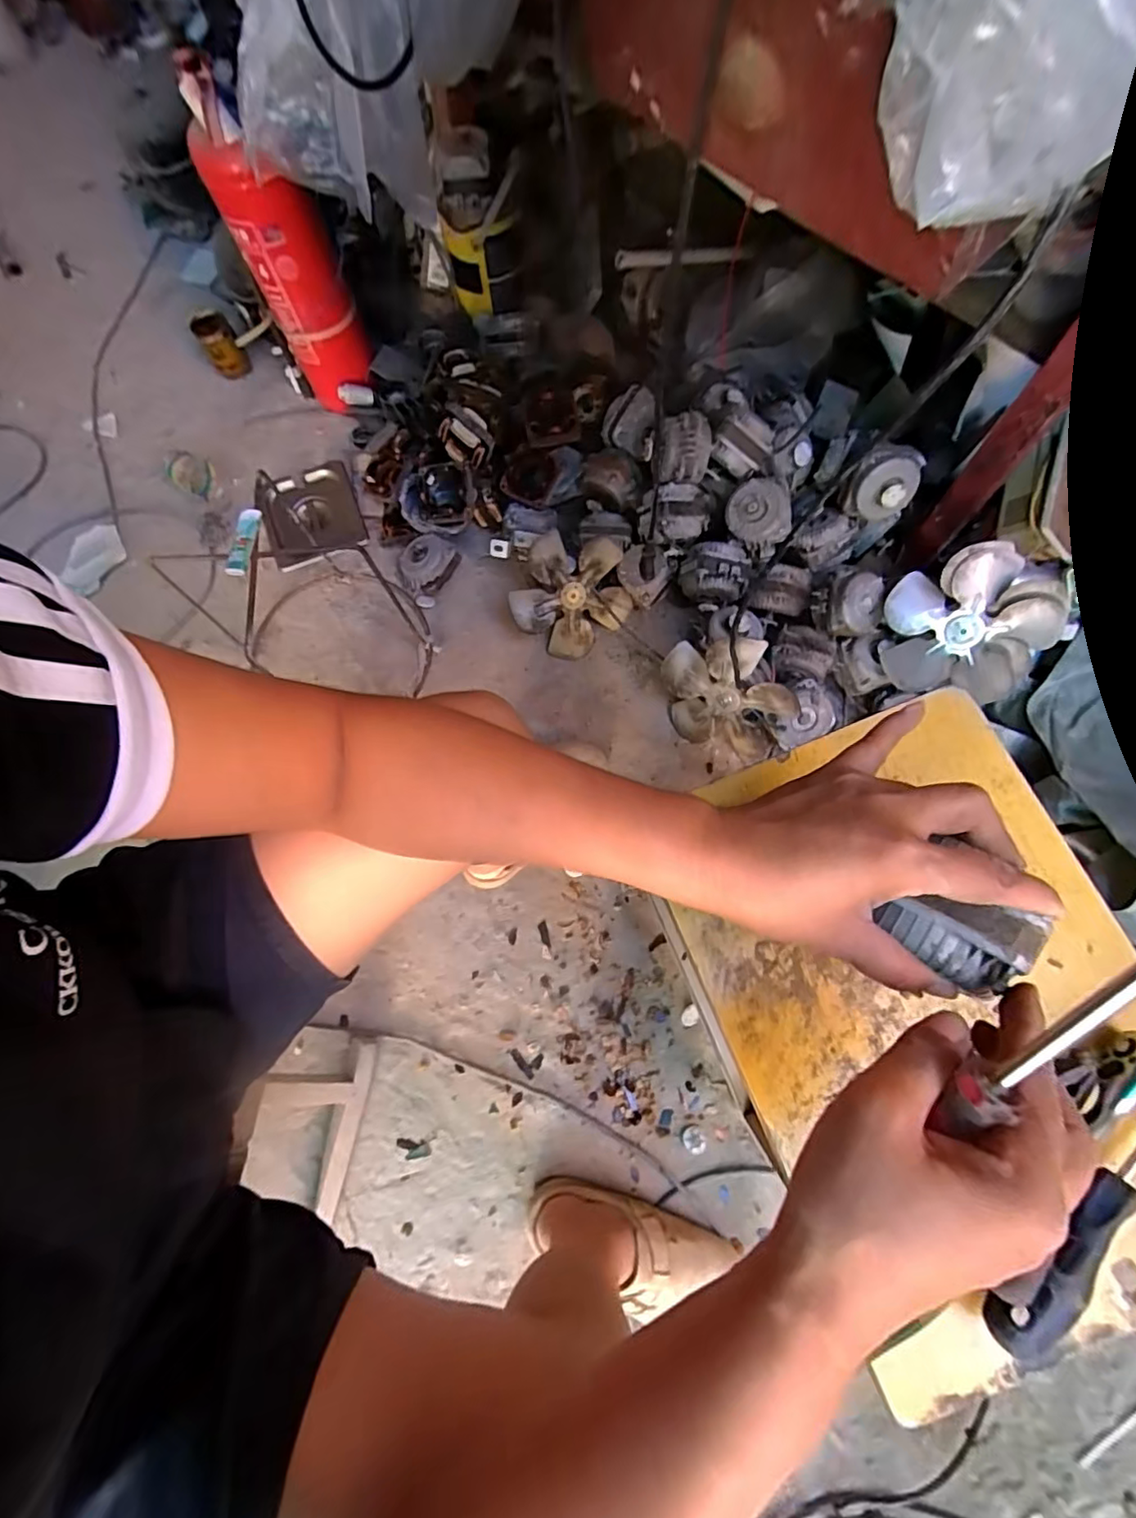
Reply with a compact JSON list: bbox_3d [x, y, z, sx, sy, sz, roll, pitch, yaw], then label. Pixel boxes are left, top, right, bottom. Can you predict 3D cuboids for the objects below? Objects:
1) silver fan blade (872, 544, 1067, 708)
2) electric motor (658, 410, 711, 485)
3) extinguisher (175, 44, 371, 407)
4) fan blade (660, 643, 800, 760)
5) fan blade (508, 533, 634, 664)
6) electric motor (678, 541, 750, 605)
[{"bbox_3d":[0.495,-0.159,0.716,0.029,0.181,0.178,-31,98,-50],"label":"silver fan blade"},{"bbox_3d":[0.154,-0.413,0.759,0.072,0.068,0.064,8,73,5],"label":"electric motor"},{"bbox_3d":[-0.404,-0.724,0.861,0.129,0.404,0.107,-25,73,-6],"label":"extinguisher"},{"bbox_3d":[0.213,-0.078,0.773,0.030,0.174,0.176,-42,112,-41],"label":"fan blade"},{"bbox_3d":[0.008,-0.241,0.858,0.170,0.030,0.179,16,115,-23],"label":"fan blade"},{"bbox_3d":[0.207,-0.261,0.816,0.089,0.077,0.067,4,72,4],"label":"electric motor"}]

